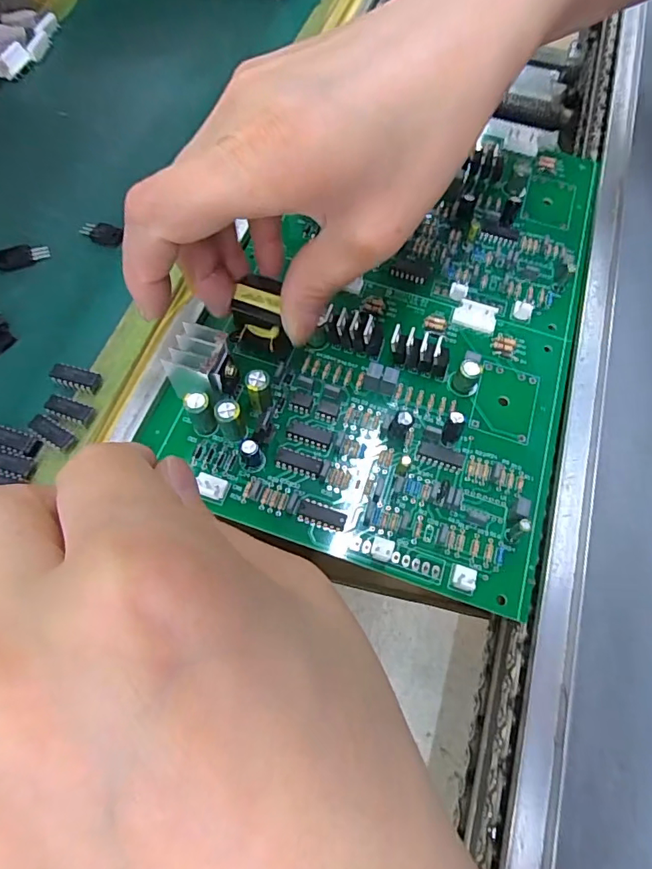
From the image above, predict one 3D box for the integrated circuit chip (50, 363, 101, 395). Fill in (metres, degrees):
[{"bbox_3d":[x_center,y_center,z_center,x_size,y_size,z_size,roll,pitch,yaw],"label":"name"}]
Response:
[{"bbox_3d":[-0.097,-0.022,0.192,0.020,0.006,0.008,17,67,5],"label":"integrated circuit chip"}]

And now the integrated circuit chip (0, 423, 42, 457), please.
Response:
[{"bbox_3d":[-0.115,0.002,0.180,0.021,0.004,0.009,17,67,5],"label":"integrated circuit chip"}]

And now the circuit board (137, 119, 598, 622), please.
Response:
[{"bbox_3d":[0.036,-0.069,0.227,0.160,0.025,0.248,18,68,5],"label":"circuit board"}]

